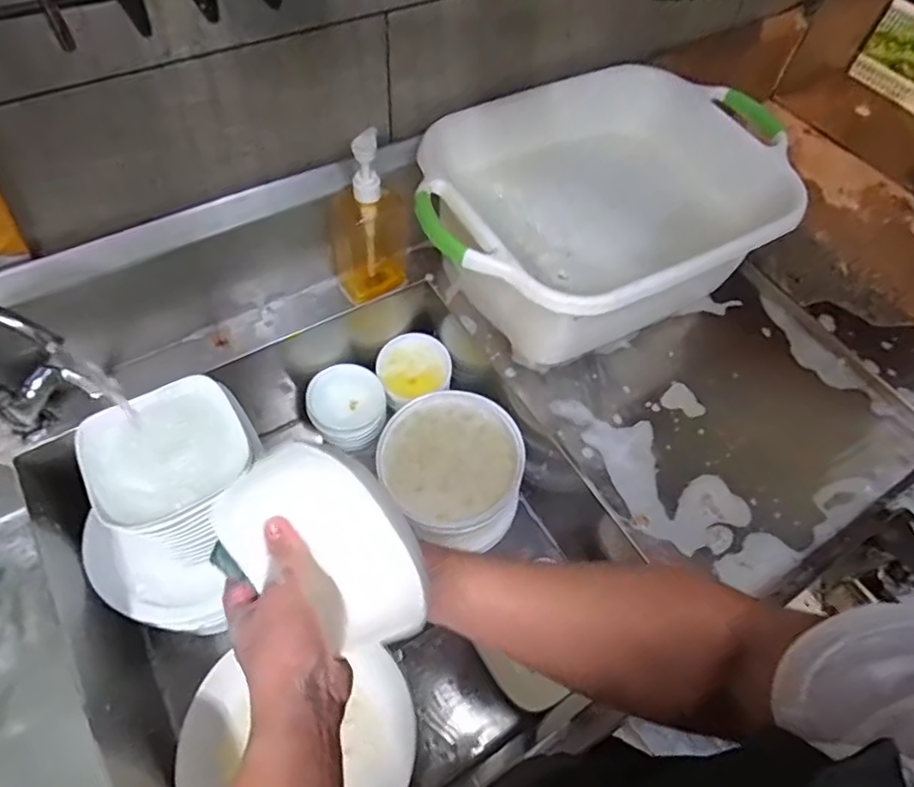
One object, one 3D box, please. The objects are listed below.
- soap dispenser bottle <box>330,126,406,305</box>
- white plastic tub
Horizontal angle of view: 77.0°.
[{"bbox_3d":[-0.111,-0.210,0.710,0.096,0.236,0.053,-4,59,-7],"label":"soap dispenser bottle"},{"bbox_3d":[0.169,-0.233,0.752,0.469,0.194,0.327,-30,65,-20],"label":"white plastic tub"}]

